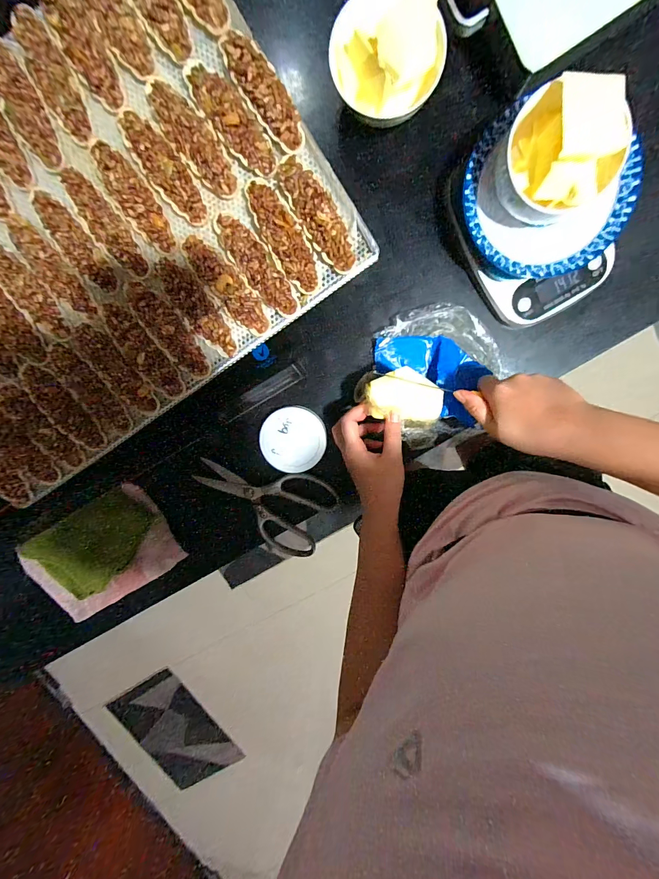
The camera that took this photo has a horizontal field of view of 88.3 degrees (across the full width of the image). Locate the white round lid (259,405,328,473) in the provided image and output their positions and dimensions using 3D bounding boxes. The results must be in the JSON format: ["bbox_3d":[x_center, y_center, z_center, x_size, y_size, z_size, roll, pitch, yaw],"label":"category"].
[{"bbox_3d":[-0.049,0.000,0.453,0.086,0.017,0.082,0,99,2],"label":"white round lid"}]

